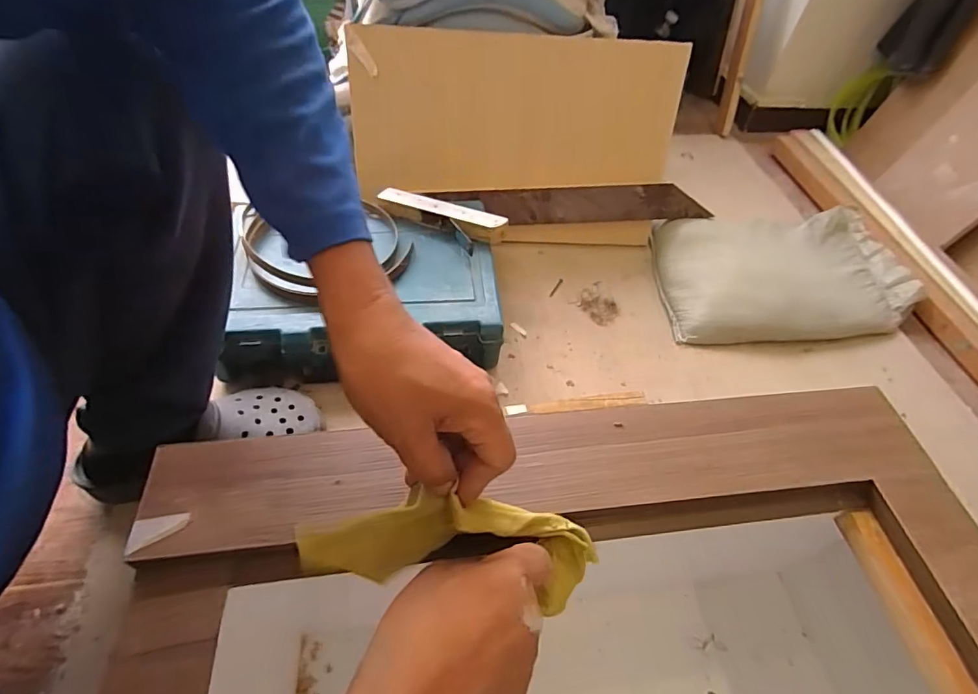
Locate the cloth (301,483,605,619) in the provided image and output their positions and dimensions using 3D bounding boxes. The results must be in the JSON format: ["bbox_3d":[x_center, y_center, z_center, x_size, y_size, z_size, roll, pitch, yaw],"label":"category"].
[{"bbox_3d":[-0.028,0.141,0.340,0.203,0.085,0.046,6,51,-7],"label":"cloth"}]

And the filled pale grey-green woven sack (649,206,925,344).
[{"bbox_3d":[0.527,-0.140,0.886,0.456,0.062,0.280,-3,51,-7],"label":"filled pale grey-green woven sack"}]

